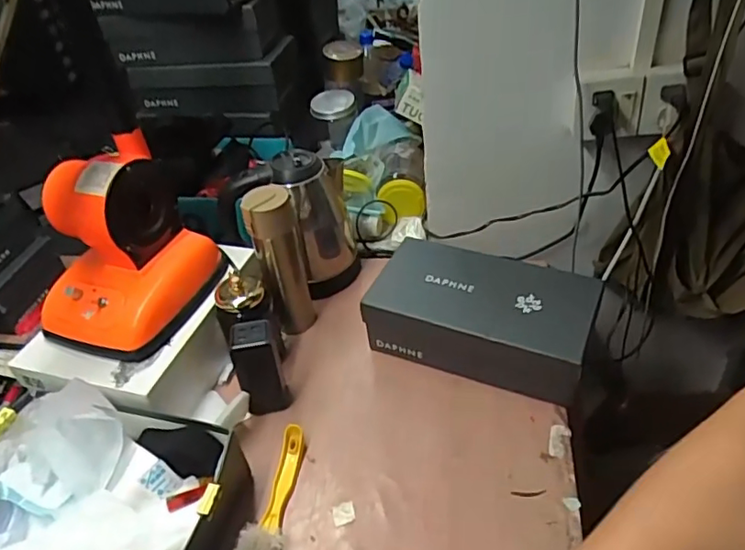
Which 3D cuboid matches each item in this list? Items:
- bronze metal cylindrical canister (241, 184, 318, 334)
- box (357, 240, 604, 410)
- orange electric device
[{"bbox_3d":[-0.135,-0.021,0.855,0.066,0.246,0.075,-9,40,-2],"label":"bronze metal cylindrical canister"},{"bbox_3d":[0.157,0.057,0.815,0.286,0.120,0.160,14,44,23],"label":"box"},{"bbox_3d":[-0.333,-0.041,0.753,0.164,0.201,0.214,13,44,22],"label":"orange electric device"}]

